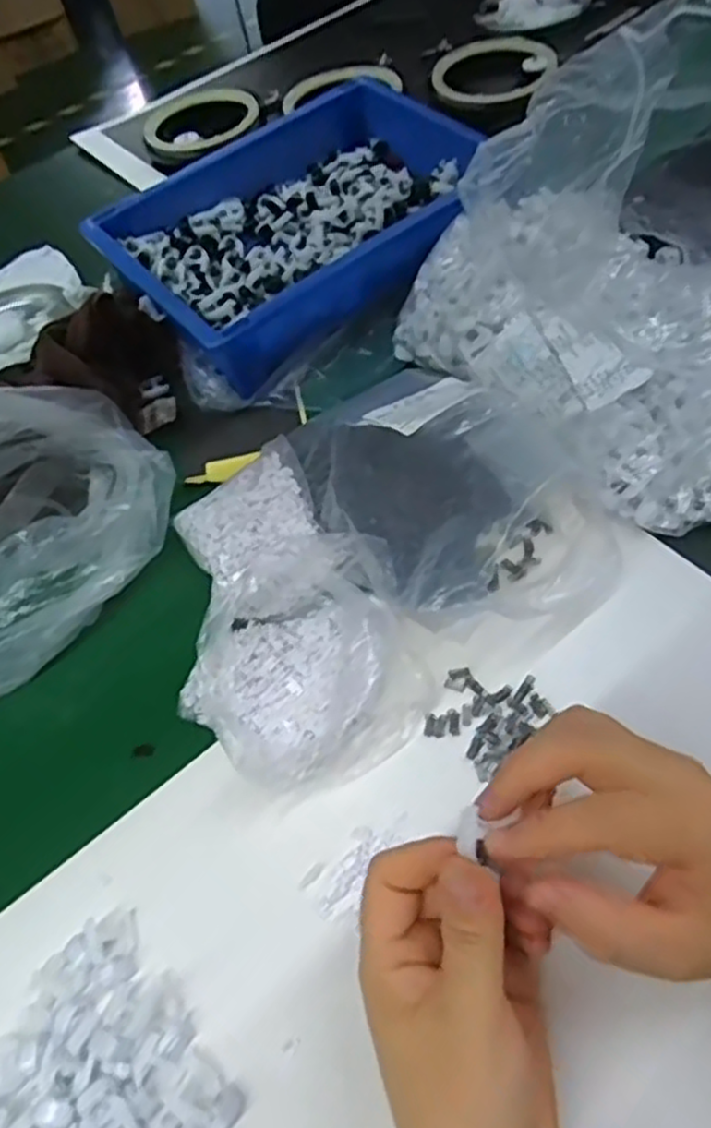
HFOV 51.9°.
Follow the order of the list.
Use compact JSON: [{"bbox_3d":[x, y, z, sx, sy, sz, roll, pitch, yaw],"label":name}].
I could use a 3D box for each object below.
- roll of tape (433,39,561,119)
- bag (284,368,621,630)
[{"bbox_3d":[0.140,-0.501,0.746,0.118,0.014,0.115,26,72,20],"label":"roll of tape"},{"bbox_3d":[0.053,-0.045,0.429,0.131,0.050,0.206,-36,59,-14],"label":"bag"}]

